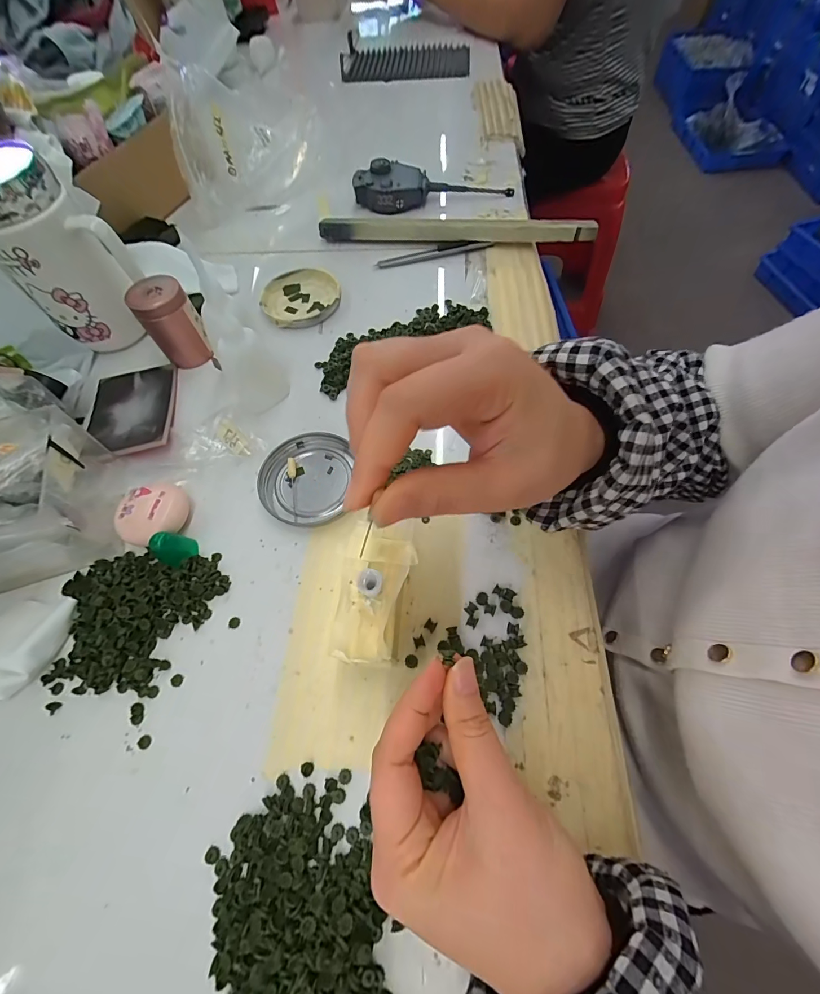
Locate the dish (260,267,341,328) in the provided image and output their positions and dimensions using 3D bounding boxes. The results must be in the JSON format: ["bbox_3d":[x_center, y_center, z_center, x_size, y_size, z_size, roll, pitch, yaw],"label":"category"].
[{"bbox_3d":[-0.111,-0.202,0.403,0.078,0.009,0.081,-1,63,2],"label":"dish"}]

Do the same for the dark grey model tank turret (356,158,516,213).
[{"bbox_3d":[0.028,-0.375,0.471,0.188,0.033,0.045,-2,63,3],"label":"dark grey model tank turret"}]

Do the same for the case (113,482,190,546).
[{"bbox_3d":[-0.186,0.011,0.285,0.046,0.020,0.048,-1,63,2],"label":"case"}]

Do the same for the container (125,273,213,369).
[{"bbox_3d":[-0.212,-0.155,0.351,0.043,0.061,0.040,-1,63,2],"label":"container"}]

